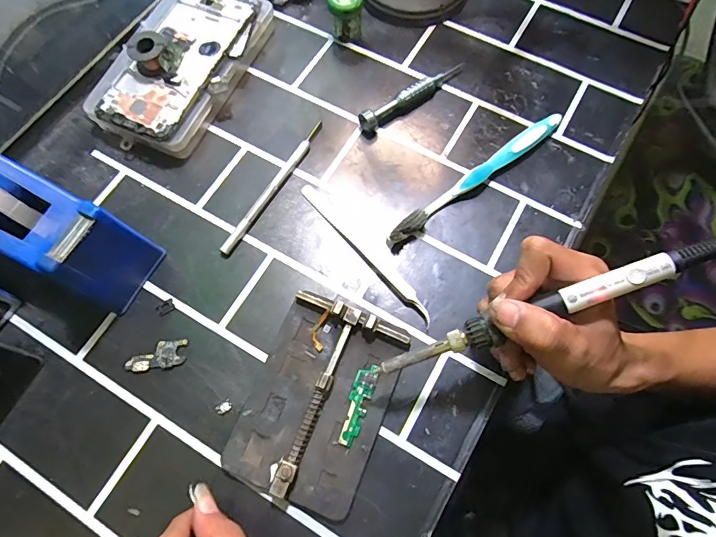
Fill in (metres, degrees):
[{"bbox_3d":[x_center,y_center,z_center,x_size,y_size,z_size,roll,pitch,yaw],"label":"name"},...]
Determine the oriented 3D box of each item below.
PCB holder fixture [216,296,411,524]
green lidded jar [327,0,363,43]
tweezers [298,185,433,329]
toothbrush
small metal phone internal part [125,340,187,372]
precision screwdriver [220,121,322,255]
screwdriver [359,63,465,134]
[{"bbox_3d":[-0.026,0.086,0.294,0.088,0.017,0.126,21,72,7],"label":"PCB holder fixture"},{"bbox_3d":[-0.011,-0.229,0.407,0.029,0.045,0.026,-2,69,-1],"label":"green lidded jar"},{"bbox_3d":[0.005,-0.015,0.342,0.014,0.006,0.145,-39,74,-13],"label":"tweezers"},{"bbox_3d":[0.098,-0.075,0.358,0.185,0.016,0.015,-36,73,-13],"label":"toothbrush"},{"bbox_3d":[-0.144,0.062,0.317,0.043,0.004,0.019,-7,69,-2],"label":"small metal phone internal part"},{"bbox_3d":[-0.068,-0.068,0.363,0.010,0.009,0.137,29,72,11],"label":"precision screwdriver"},{"bbox_3d":[0.051,-0.154,0.391,0.115,0.018,0.017,-36,73,-12],"label":"screwdriver"}]

